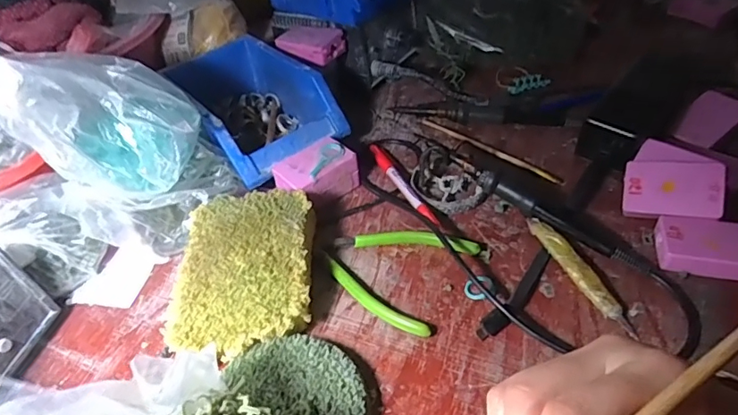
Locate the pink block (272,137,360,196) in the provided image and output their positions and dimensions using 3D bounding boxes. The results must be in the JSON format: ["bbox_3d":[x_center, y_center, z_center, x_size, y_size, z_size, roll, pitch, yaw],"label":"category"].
[{"bbox_3d":[-0.050,-0.029,0.473,0.071,0.042,0.051,-32,48,-25],"label":"pink block"}]

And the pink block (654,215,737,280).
[{"bbox_3d":[0.259,0.031,0.385,0.068,0.021,0.042,7,44,15],"label":"pink block"}]

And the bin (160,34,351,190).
[{"bbox_3d":[-0.125,-0.110,0.533,0.118,0.069,0.206,-29,47,-22],"label":"bin"}]

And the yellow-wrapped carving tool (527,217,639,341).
[{"bbox_3d":[0.158,0.048,0.386,0.016,0.014,0.112,-18,44,-12],"label":"yellow-wrapped carving tool"}]

